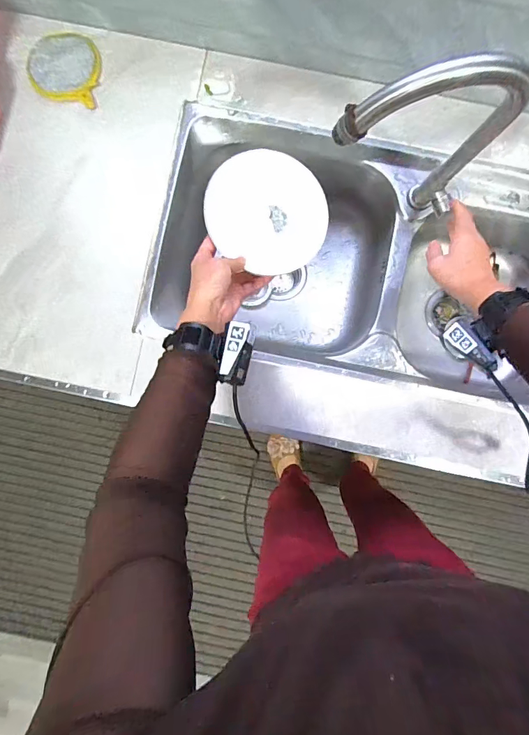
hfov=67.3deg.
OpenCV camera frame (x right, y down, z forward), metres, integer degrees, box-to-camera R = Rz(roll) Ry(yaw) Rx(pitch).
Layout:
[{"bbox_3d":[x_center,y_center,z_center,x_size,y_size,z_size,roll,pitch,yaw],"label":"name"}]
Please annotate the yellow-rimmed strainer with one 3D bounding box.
[{"bbox_3d":[-0.320,-0.481,0.638,0.108,0.013,0.105,7,88,0],"label":"yellow-rimmed strainer"}]

